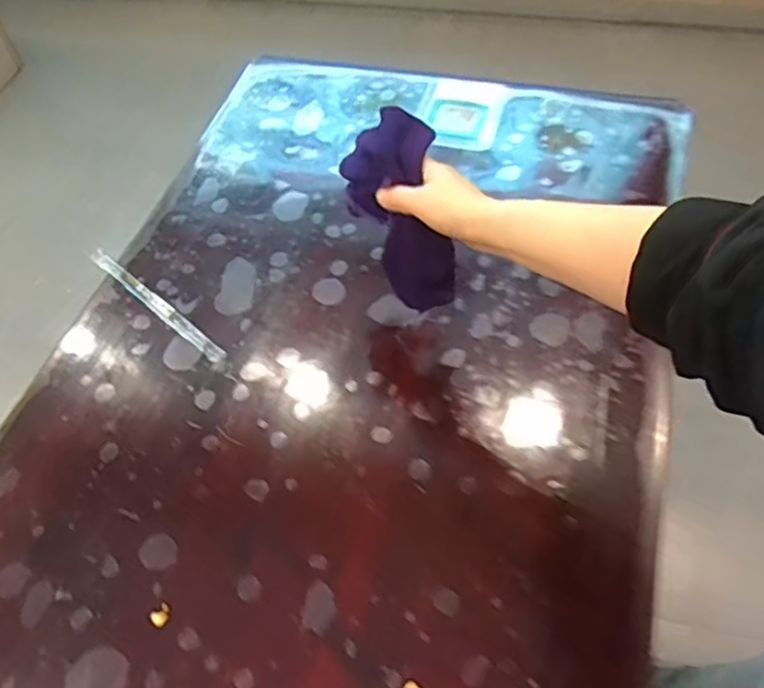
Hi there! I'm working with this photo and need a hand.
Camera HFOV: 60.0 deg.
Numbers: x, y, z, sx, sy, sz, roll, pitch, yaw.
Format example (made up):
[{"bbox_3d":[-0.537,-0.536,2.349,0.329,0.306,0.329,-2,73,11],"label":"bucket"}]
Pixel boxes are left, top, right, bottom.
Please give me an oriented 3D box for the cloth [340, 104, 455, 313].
[{"bbox_3d":[0.017,-0.119,0.626,0.071,0.189,0.083,-21,21,-11],"label":"cloth"}]

